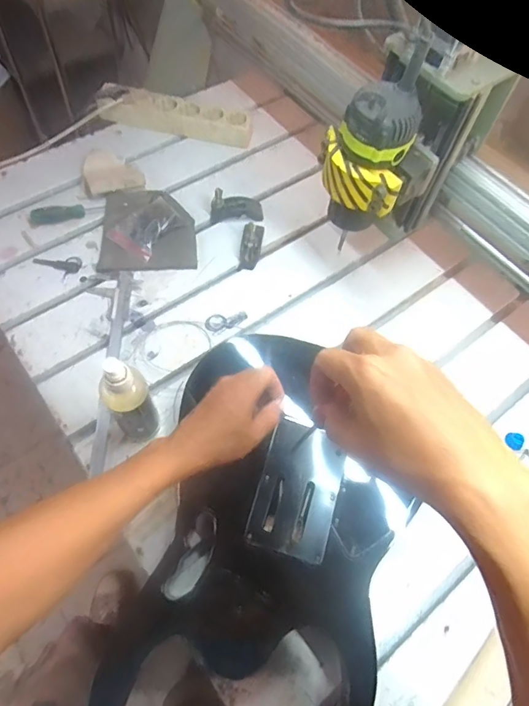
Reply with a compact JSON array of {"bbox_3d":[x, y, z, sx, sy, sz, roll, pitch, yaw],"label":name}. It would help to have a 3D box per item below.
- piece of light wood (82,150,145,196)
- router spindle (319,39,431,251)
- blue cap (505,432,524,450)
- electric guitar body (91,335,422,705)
[{"bbox_3d":[-0.260,-0.310,0.800,0.094,0.014,0.085,-14,71,-21],"label":"piece of light wood"},{"bbox_3d":[0.118,-0.224,0.536,0.088,0.201,0.089,-5,62,-7],"label":"router spindle"},{"bbox_3d":[0.342,0.119,0.638,0.018,0.016,0.024,-22,65,-15],"label":"blue cap"},{"bbox_3d":[0.012,0.181,0.522,0.265,0.058,0.403,12,61,2],"label":"electric guitar body"}]

